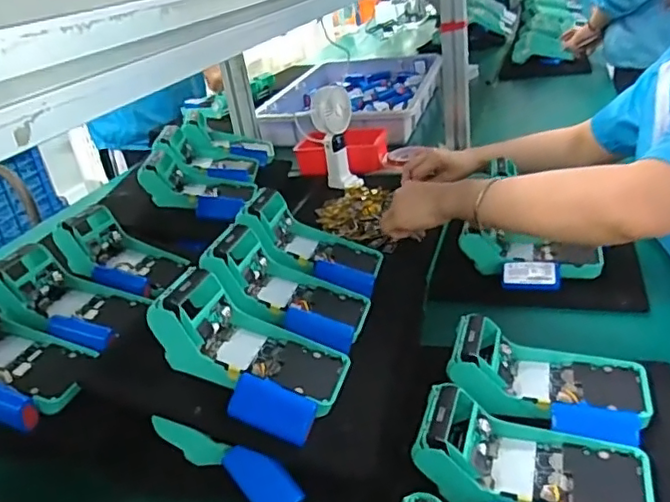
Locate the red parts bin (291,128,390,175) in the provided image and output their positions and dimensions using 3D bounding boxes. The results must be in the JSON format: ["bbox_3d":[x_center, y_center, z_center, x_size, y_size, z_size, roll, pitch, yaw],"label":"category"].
[{"bbox_3d":[0.016,-0.188,1.117,0.181,0.074,0.113,-7,26,1],"label":"red parts bin"}]

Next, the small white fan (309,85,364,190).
[{"bbox_3d":[0.001,-0.196,1.008,0.070,0.175,0.044,-8,26,-1],"label":"small white fan"}]

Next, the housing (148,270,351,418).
[{"bbox_3d":[-0.076,0.086,0.509,0.174,0.059,0.092,24,27,-6],"label":"housing"}]

